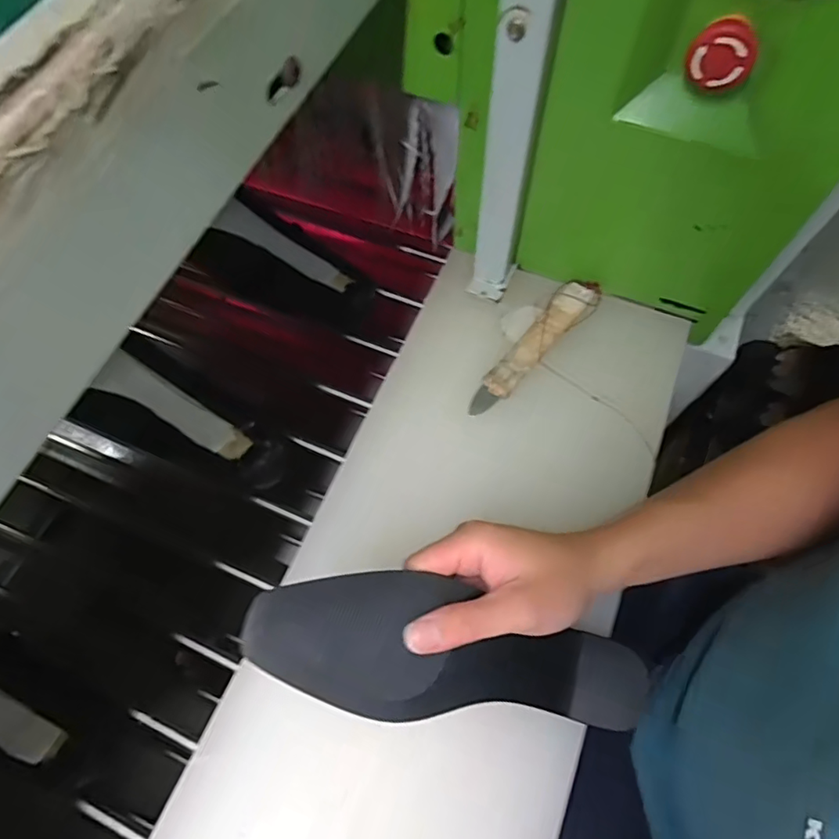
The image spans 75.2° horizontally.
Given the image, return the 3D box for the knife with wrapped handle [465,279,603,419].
[{"bbox_3d":[0.106,-0.069,0.486,0.032,0.016,0.171,38,72,17],"label":"knife with wrapped handle"}]

